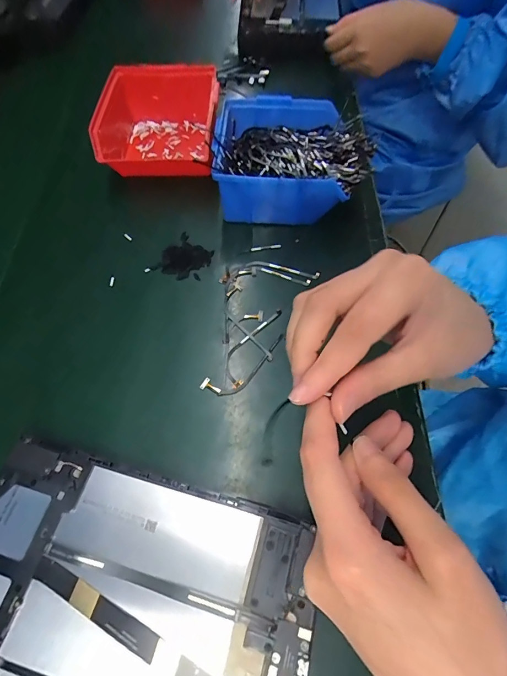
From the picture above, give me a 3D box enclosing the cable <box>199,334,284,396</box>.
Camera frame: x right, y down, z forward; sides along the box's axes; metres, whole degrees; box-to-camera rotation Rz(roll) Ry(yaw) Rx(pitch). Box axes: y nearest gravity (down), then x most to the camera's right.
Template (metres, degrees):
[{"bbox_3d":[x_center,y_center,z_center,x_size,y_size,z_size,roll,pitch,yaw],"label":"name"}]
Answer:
[{"bbox_3d":[-0.007,0.028,0.320,0.080,0.004,0.025,-31,67,-14],"label":"cable"}]

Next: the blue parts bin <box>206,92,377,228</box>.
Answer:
[{"bbox_3d":[0.038,-0.185,0.393,0.150,0.064,0.126,4,63,2],"label":"blue parts bin"}]

